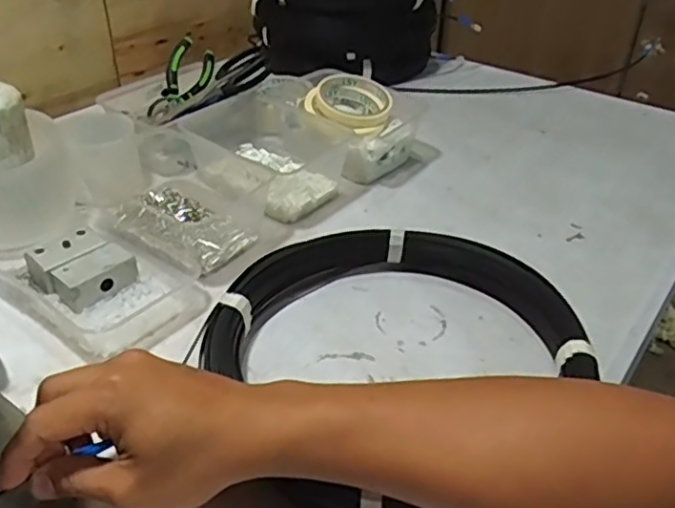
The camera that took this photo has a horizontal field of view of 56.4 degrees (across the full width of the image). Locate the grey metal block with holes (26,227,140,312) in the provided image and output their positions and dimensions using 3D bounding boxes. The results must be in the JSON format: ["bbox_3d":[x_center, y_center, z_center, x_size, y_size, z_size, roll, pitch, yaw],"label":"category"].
[{"bbox_3d":[-0.229,0.011,0.564,0.082,0.036,0.069,24,41,30],"label":"grey metal block with holes"}]

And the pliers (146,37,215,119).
[{"bbox_3d":[-0.192,-0.219,0.795,0.054,0.023,0.112,22,73,-19],"label":"pliers"}]

